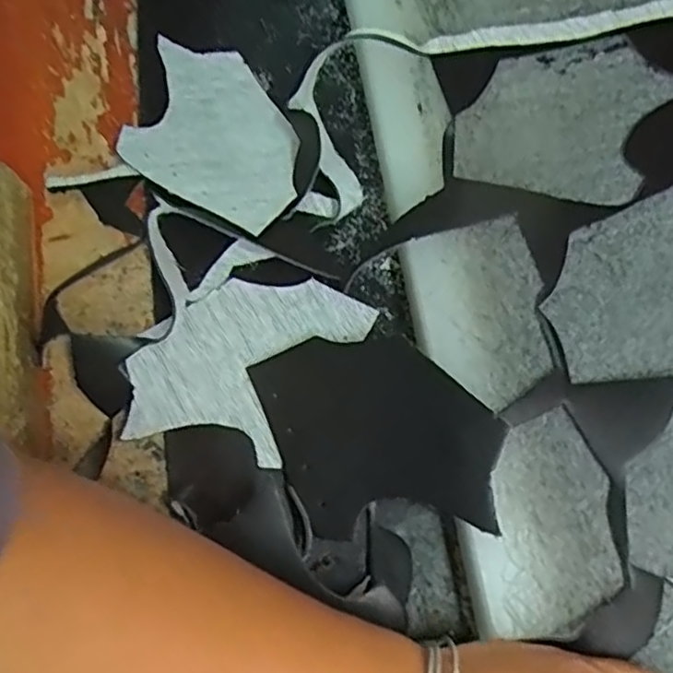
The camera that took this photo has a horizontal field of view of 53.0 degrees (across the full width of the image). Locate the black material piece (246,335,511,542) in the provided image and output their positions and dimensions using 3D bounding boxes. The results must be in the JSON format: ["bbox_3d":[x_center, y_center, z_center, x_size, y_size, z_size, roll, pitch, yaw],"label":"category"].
[{"bbox_3d":[0.019,0.047,0.340,0.115,0.016,0.099,-5,71,0],"label":"black material piece"}]

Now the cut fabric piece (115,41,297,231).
[{"bbox_3d":[-0.070,-0.121,0.402,0.097,0.016,0.116,17,63,-13],"label":"cut fabric piece"}]

